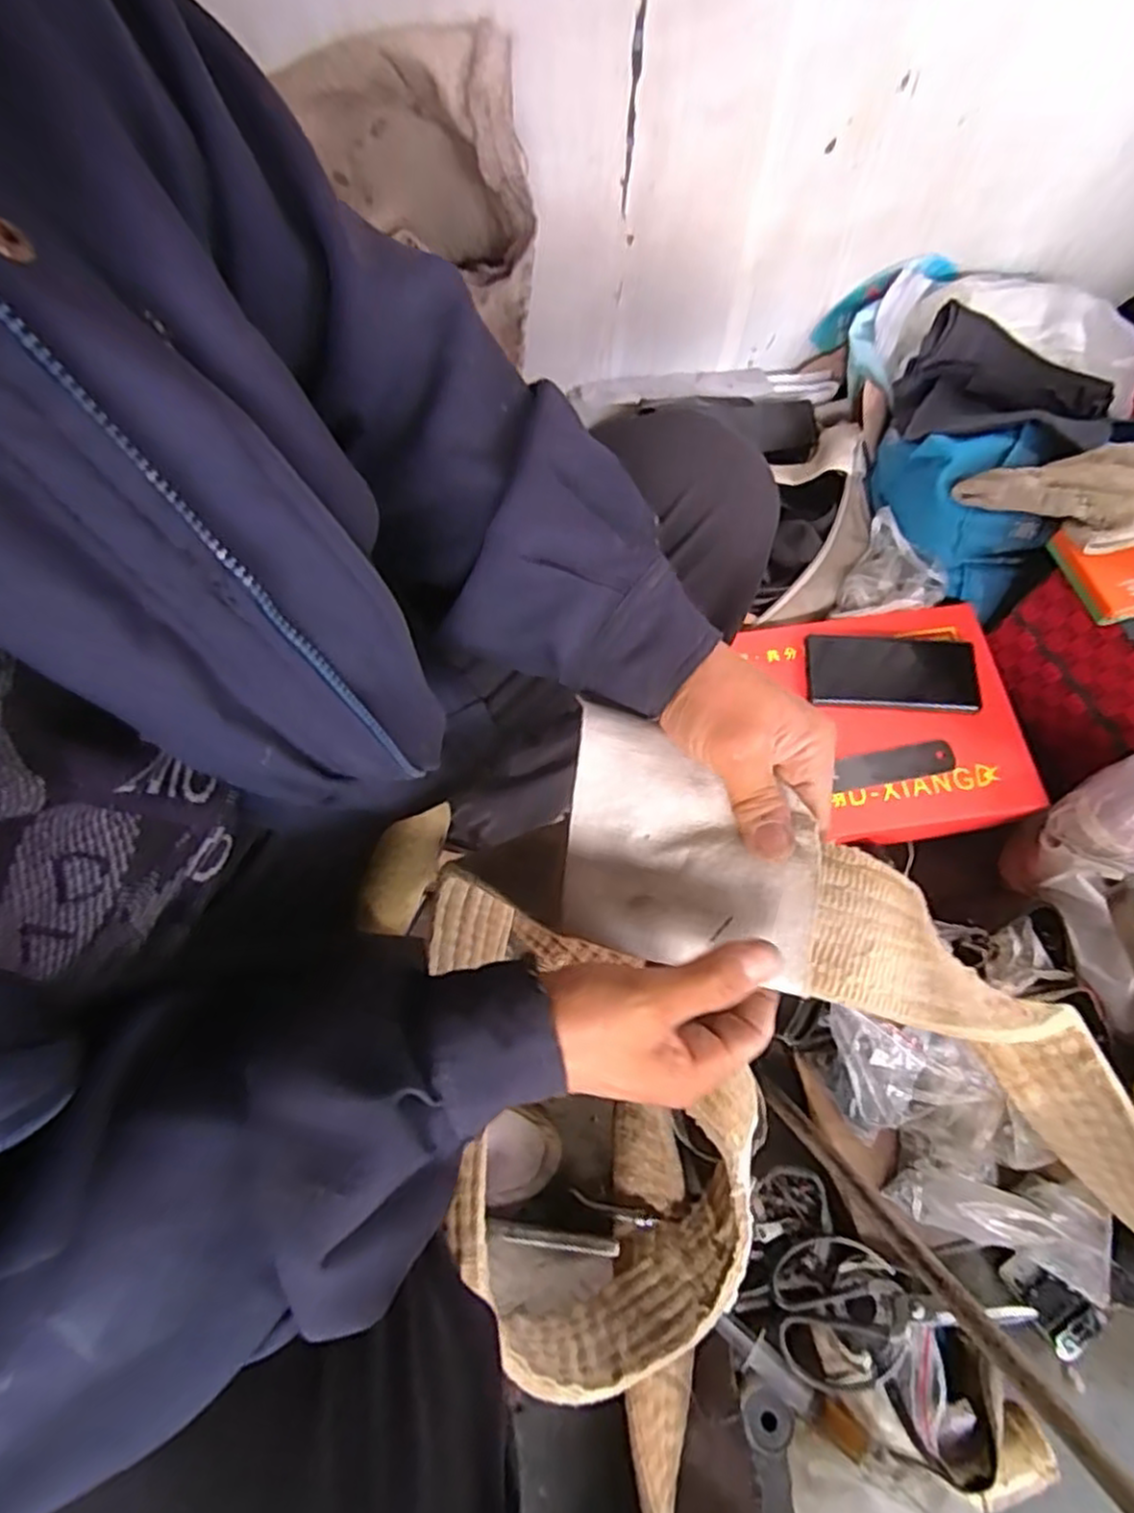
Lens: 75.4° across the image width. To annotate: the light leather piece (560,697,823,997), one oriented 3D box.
[{"bbox_3d":[0.059,0.042,0.353,0.120,0.017,0.112,9,87,16],"label":"light leather piece"}]

